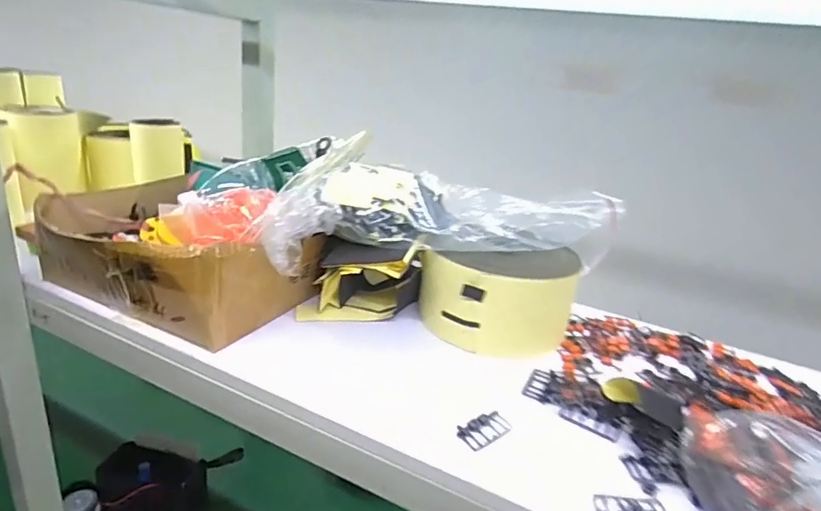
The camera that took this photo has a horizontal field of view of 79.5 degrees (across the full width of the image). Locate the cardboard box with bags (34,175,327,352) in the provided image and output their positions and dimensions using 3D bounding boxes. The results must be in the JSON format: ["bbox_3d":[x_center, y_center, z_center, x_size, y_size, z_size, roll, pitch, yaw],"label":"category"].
[{"bbox_3d":[-0.276,-0.012,0.579,0.310,0.119,0.204,16,23,25],"label":"cardboard box with bags"}]

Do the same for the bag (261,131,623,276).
[{"bbox_3d":[0.022,-0.053,0.596,0.375,0.096,0.197,0,21,-16],"label":"bag"}]

